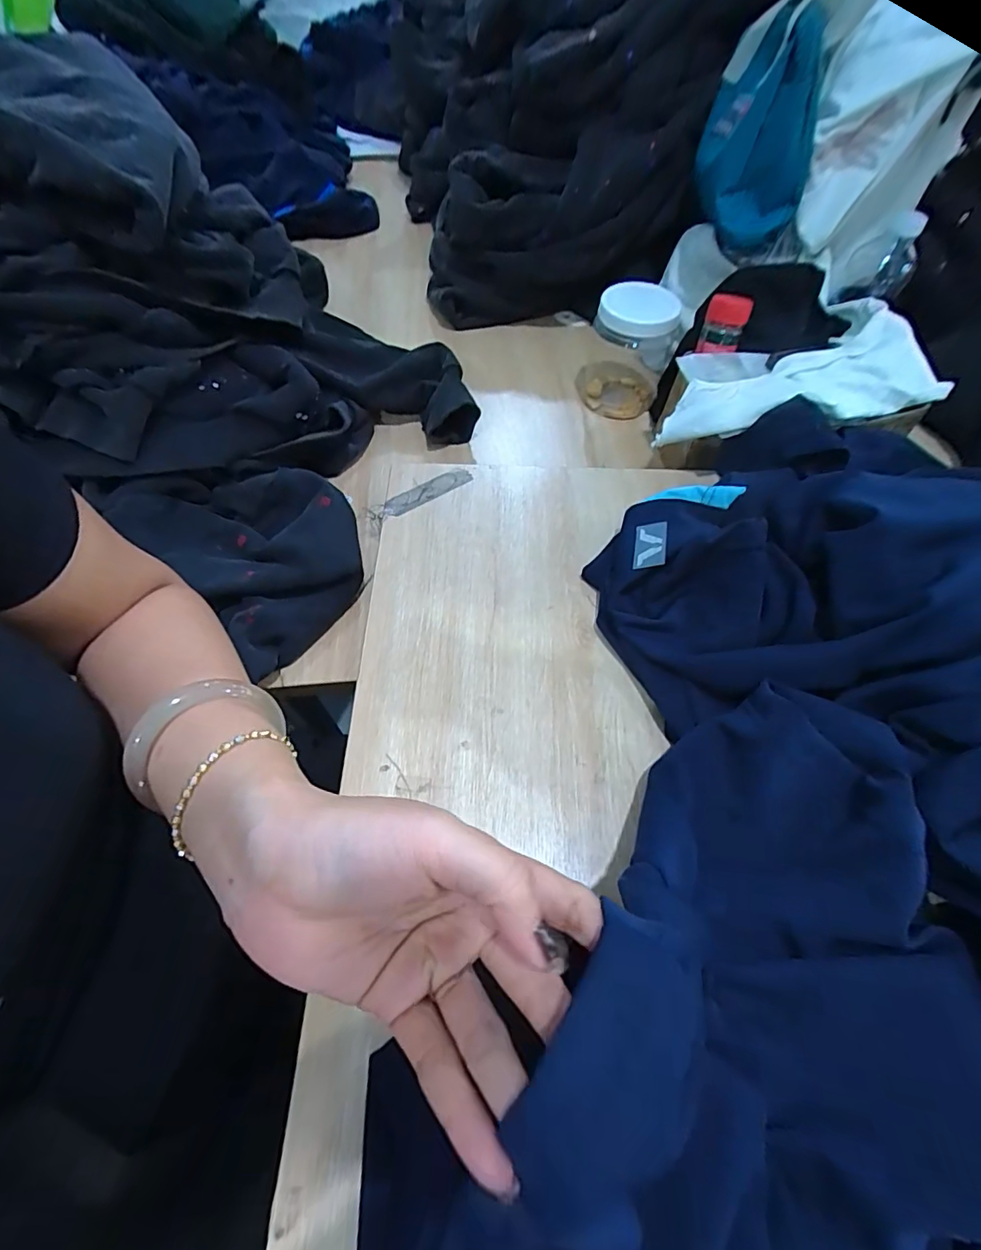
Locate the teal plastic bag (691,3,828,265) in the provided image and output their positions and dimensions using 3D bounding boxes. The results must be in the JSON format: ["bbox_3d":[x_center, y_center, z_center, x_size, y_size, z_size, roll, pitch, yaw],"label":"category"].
[{"bbox_3d":[0.295,-0.536,0.556,0.114,0.161,0.151,14,60,9],"label":"teal plastic bag"}]

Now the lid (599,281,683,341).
[{"bbox_3d":[0.173,-0.369,0.585,0.090,0.016,0.090,1,59,-2],"label":"lid"}]

